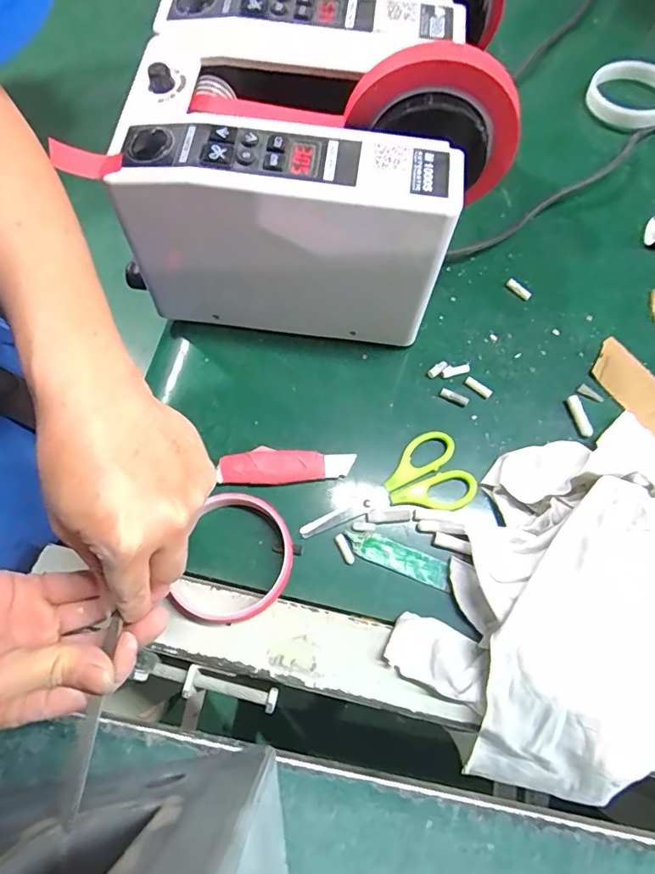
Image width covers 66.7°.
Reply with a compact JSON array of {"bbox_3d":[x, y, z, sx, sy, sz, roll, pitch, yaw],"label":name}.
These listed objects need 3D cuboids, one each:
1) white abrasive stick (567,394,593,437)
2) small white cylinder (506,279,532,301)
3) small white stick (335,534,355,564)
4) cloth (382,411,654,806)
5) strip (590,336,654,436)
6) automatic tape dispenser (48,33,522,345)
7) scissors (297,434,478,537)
[{"bbox_3d":[0.196,-0.016,0.388,0.008,0.008,0.035,-12,72,-5],"label":"white abrasive stick"},{"bbox_3d":[0.165,-0.127,0.430,0.007,0.006,0.024,-43,77,-14],"label":"small white cylinder"},{"bbox_3d":[0.012,0.079,0.351,0.007,0.004,0.021,-26,74,-10],"label":"small white stick"},{"bbox_3d":[0.164,0.089,0.321,0.150,0.074,0.246,40,75,11],"label":"cloth"},{"bbox_3d":[0.257,-0.028,0.397,0.046,0.006,0.114,-29,72,-18],"label":"strip"},{"bbox_3d":[-0.015,-0.174,0.358,0.252,0.161,0.142,7,71,1],"label":"automatic tape dispenser"},{"bbox_3d":[0.043,0.043,0.365,0.129,0.004,0.058,-24,73,-9],"label":"scissors"}]

